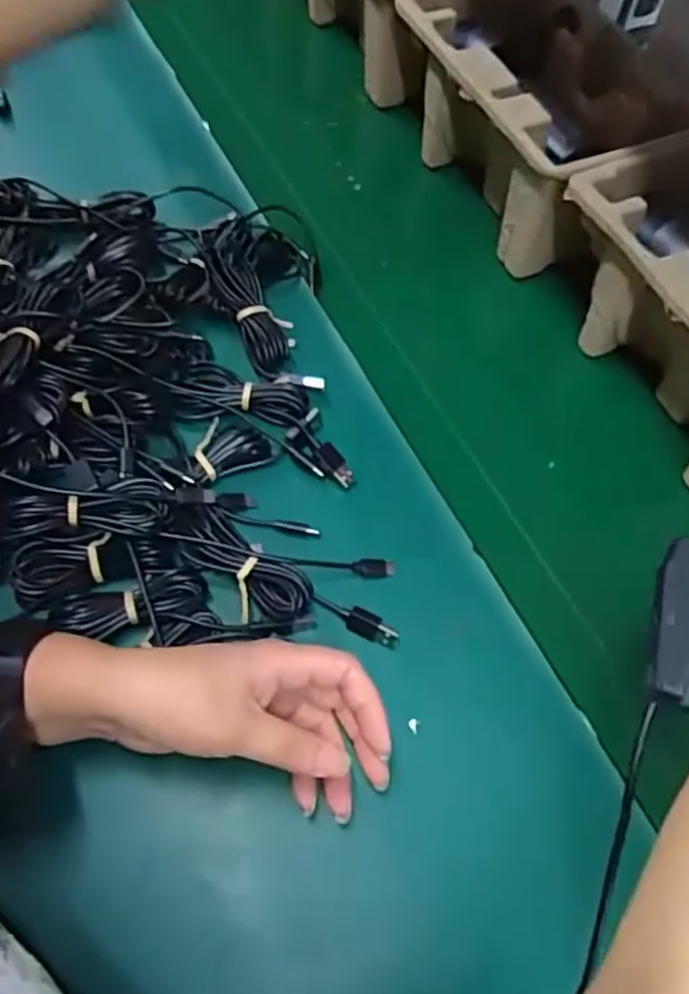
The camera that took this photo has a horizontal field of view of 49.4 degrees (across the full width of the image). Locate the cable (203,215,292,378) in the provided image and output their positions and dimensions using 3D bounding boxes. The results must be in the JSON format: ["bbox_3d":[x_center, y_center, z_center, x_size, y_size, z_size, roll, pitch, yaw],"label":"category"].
[{"bbox_3d":[-0.071,-0.149,0.528,0.038,0.030,0.143,-19,60,-7],"label":"cable"}]

